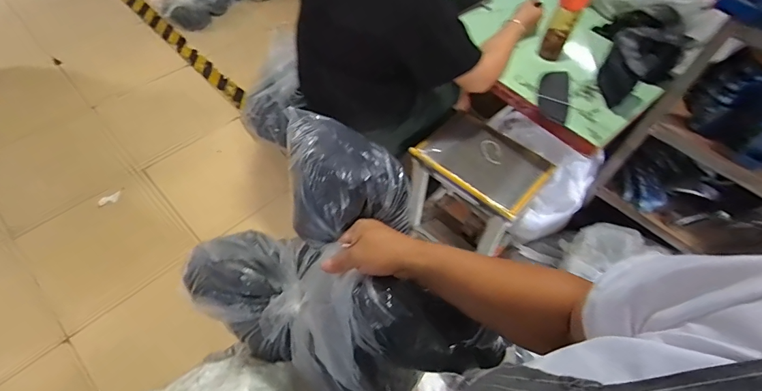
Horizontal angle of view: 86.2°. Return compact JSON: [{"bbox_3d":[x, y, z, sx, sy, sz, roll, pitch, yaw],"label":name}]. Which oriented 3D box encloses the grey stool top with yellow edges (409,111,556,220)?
[{"bbox_3d":[0.301,-0.112,1.186,0.339,0.041,0.257,40,61,21],"label":"grey stool top with yellow edges"}]

